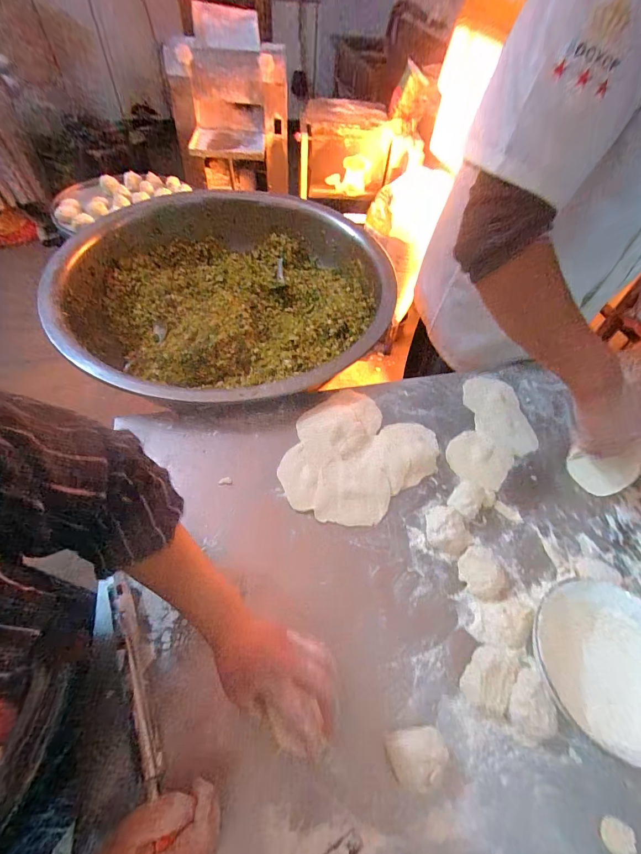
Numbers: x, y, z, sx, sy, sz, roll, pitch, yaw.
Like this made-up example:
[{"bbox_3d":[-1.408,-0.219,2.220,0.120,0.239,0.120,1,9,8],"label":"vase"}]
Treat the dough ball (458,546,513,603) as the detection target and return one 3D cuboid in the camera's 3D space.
[{"bbox_3d":[0.223,0.202,0.495,0.070,0.023,0.060,39,60,21],"label":"dough ball"}]

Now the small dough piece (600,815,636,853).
[{"bbox_3d":[0.293,0.405,0.359,0.029,0.006,0.028,2,54,-3],"label":"small dough piece"}]

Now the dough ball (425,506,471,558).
[{"bbox_3d":[0.183,0.147,0.526,0.055,0.025,0.071,-2,54,-6],"label":"dough ball"}]

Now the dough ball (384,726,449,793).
[{"bbox_3d":[0.098,0.341,0.373,0.058,0.030,0.048,-3,54,-7],"label":"dough ball"}]

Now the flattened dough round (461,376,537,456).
[{"bbox_3d":[0.327,-0.028,0.676,0.109,0.007,0.179,-1,54,-6],"label":"flattened dough round"}]

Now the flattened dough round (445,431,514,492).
[{"bbox_3d":[0.267,0.052,0.613,0.098,0.005,0.096,2,54,-3],"label":"flattened dough round"}]

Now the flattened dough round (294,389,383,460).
[{"bbox_3d":[0.038,-0.010,0.622,0.116,0.004,0.142,35,58,19],"label":"flattened dough round"}]

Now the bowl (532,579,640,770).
[{"bbox_3d":[0.335,0.277,0.427,0.154,0.058,0.161,2,54,-3],"label":"bowl"}]

